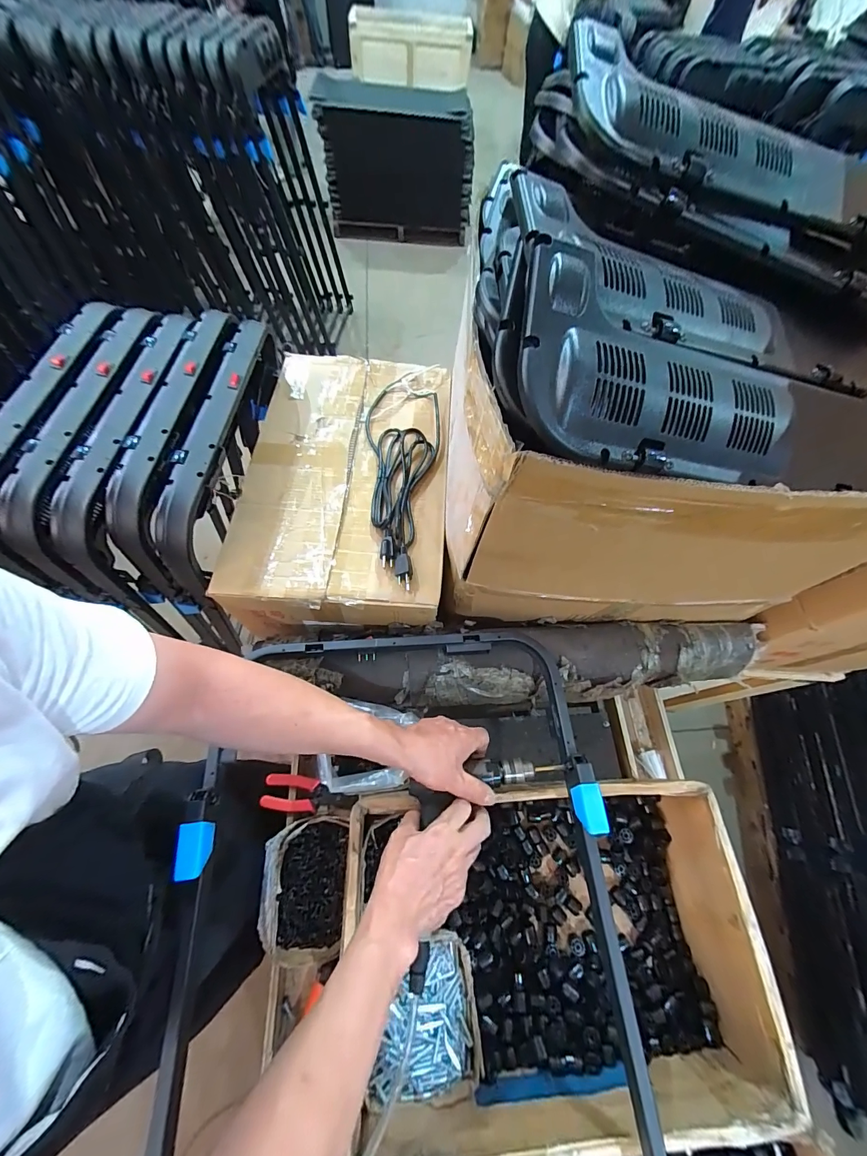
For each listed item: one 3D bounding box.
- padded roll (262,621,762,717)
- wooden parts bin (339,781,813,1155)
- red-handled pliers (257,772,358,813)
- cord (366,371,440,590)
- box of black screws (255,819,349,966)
[{"bbox_3d":[0.173,0.150,0.648,0.770,0.104,0.126,-4,64,-6],"label":"padded roll"},{"bbox_3d":[0.163,0.493,0.551,0.487,0.166,0.348,-1,64,-4],"label":"wooden parts bin"},{"bbox_3d":[-0.217,0.387,0.694,0.162,0.015,0.053,18,62,-15],"label":"red-handled pliers"},{"bbox_3d":[-0.061,-0.193,0.679,0.133,0.026,0.438,4,63,-2],"label":"cord"},{"bbox_3d":[-0.200,0.473,0.601,0.138,0.073,0.175,3,68,-7],"label":"box of black screws"}]

